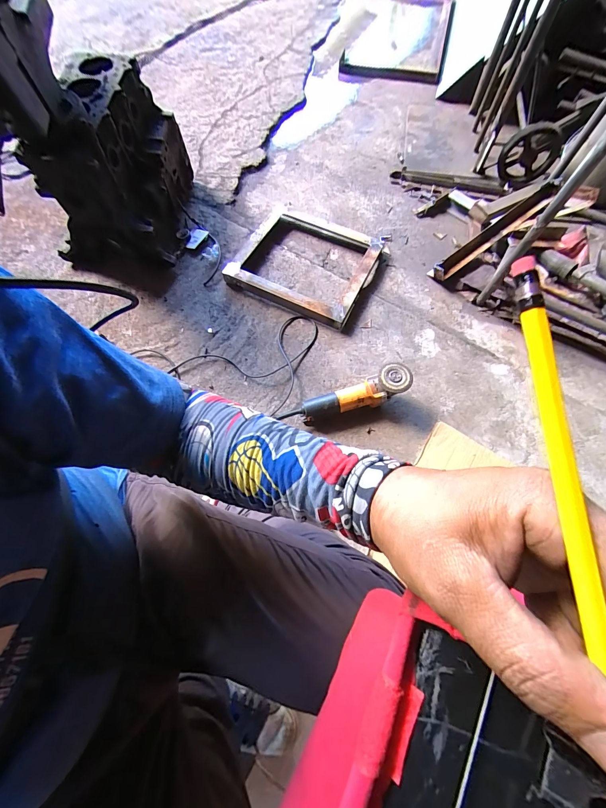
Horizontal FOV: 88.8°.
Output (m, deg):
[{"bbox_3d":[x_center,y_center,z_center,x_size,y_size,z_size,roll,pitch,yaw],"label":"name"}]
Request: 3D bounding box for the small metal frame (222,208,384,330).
[{"bbox_3d":[0.014,-0.459,0.976,0.406,0.046,0.384,24,69,9],"label":"small metal frame"}]

